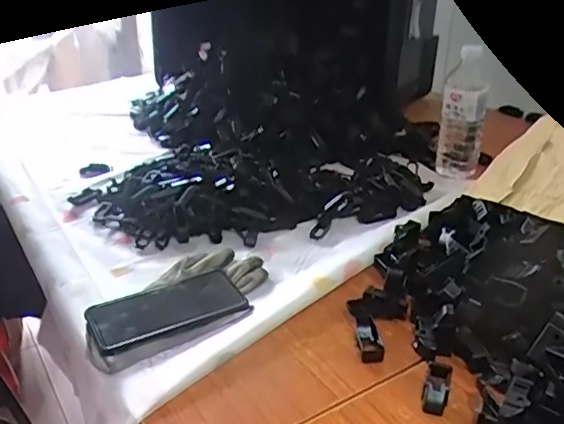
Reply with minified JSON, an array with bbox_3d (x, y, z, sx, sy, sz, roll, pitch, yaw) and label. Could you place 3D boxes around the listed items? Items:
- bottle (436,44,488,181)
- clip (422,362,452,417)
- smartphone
[{"bbox_3d":[0.291,-0.157,0.913,0.066,0.203,0.056,10,29,16],"label":"bottle"},{"bbox_3d":[0.143,0.162,0.521,0.021,0.013,0.053,11,30,18],"label":"clip"},{"bbox_3d":[-0.126,0.103,0.618,0.159,0.012,0.084,-17,34,-24],"label":"smartphone"}]

